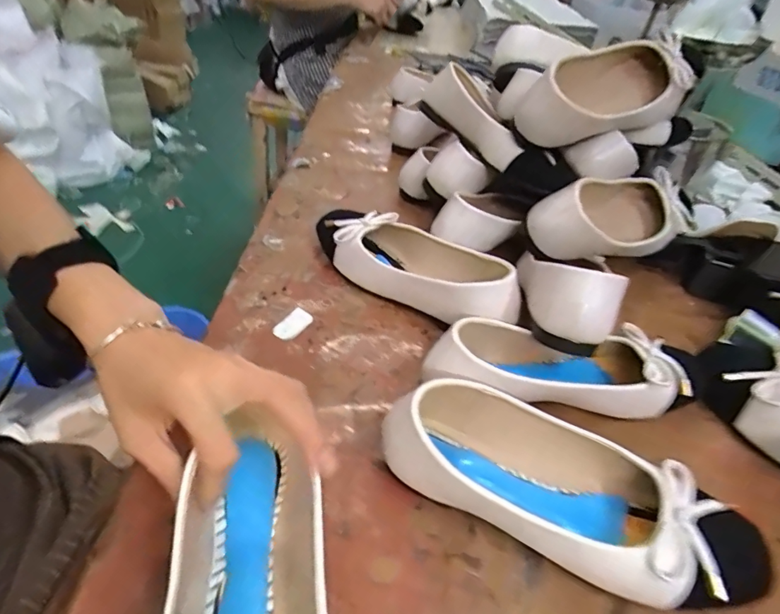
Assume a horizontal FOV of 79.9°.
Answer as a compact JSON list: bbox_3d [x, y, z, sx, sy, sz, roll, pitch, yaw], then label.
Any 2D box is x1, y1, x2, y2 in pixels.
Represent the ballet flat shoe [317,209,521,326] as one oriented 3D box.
[{"bbox_3d":[0.023,-0.043,0.462,0.232,0.063,0.085,34,47,29],"label":"ballet flat shoe"}]

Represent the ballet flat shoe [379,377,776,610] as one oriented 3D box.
[{"bbox_3d":[0.105,0.109,0.291,0.216,0.066,0.077,19,41,14],"label":"ballet flat shoe"}]

